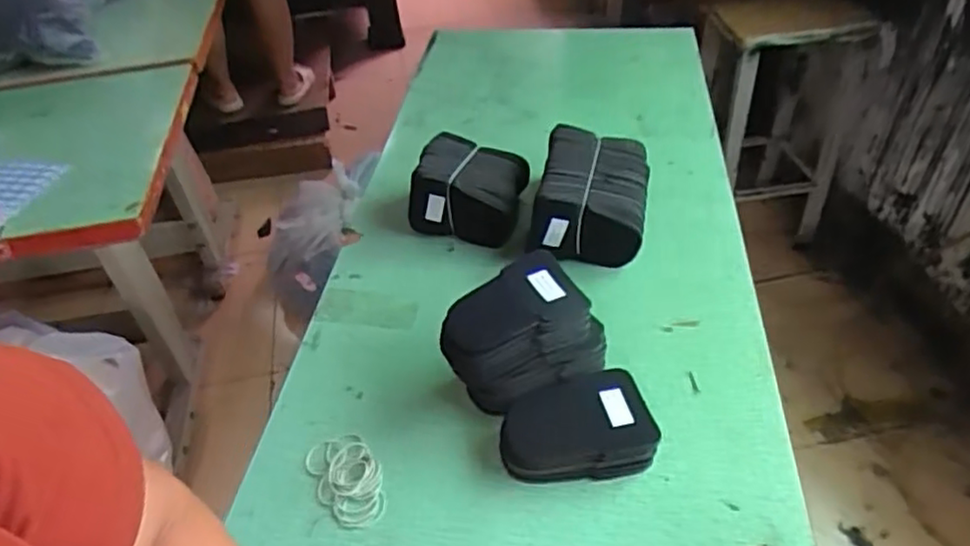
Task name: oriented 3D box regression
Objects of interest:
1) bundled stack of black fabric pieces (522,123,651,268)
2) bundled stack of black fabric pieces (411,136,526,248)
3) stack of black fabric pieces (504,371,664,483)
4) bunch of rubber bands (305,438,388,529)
[{"bbox_3d":[0.142,-0.099,0.878,0.138,0.096,0.197,7,45,13],"label":"bundled stack of black fabric pieces"},{"bbox_3d":[-0.015,-0.114,0.905,0.147,0.096,0.123,8,45,14],"label":"bundled stack of black fabric pieces"},{"bbox_3d":[0.087,0.153,0.650,0.140,0.047,0.090,-9,43,-3],"label":"stack of black fabric pieces"},{"bbox_3d":[-0.132,0.199,0.646,0.060,0.008,0.101,-24,46,-18],"label":"bunch of rubber bands"}]

